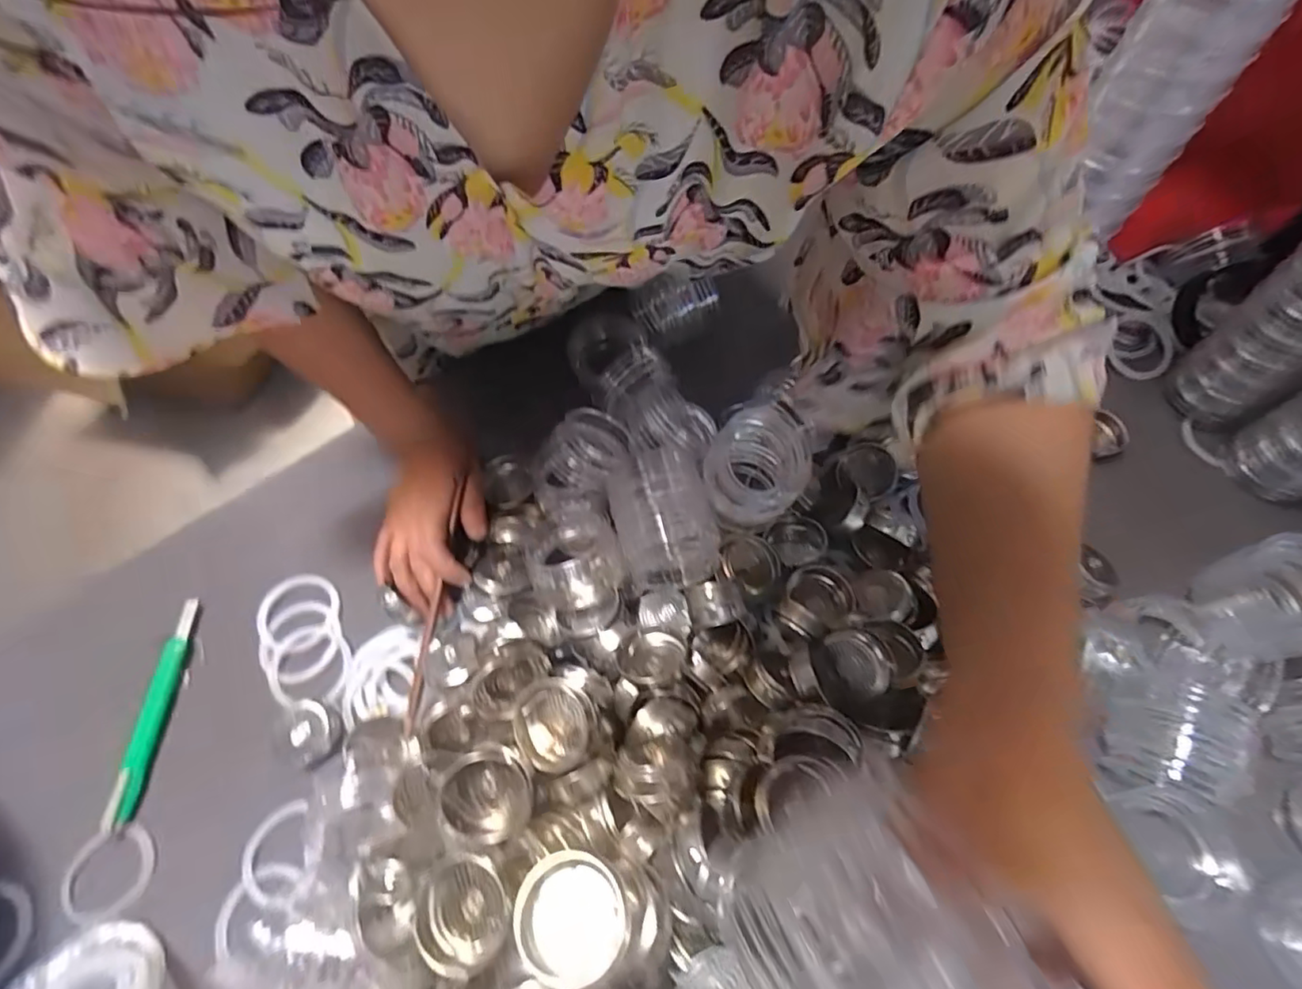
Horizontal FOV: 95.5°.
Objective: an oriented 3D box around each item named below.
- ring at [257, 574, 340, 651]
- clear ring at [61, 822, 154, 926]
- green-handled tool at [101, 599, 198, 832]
[{"bbox_3d":[-0.266,0.087,0.445,0.058,0.004,0.058,-1,64,1],"label":"ring"},{"bbox_3d":[-0.345,0.242,0.372,0.053,0.011,0.051,-1,64,1],"label":"clear ring"},{"bbox_3d":[-0.351,0.151,0.419,0.016,0.014,0.149,-3,64,0],"label":"green-handled tool"}]

